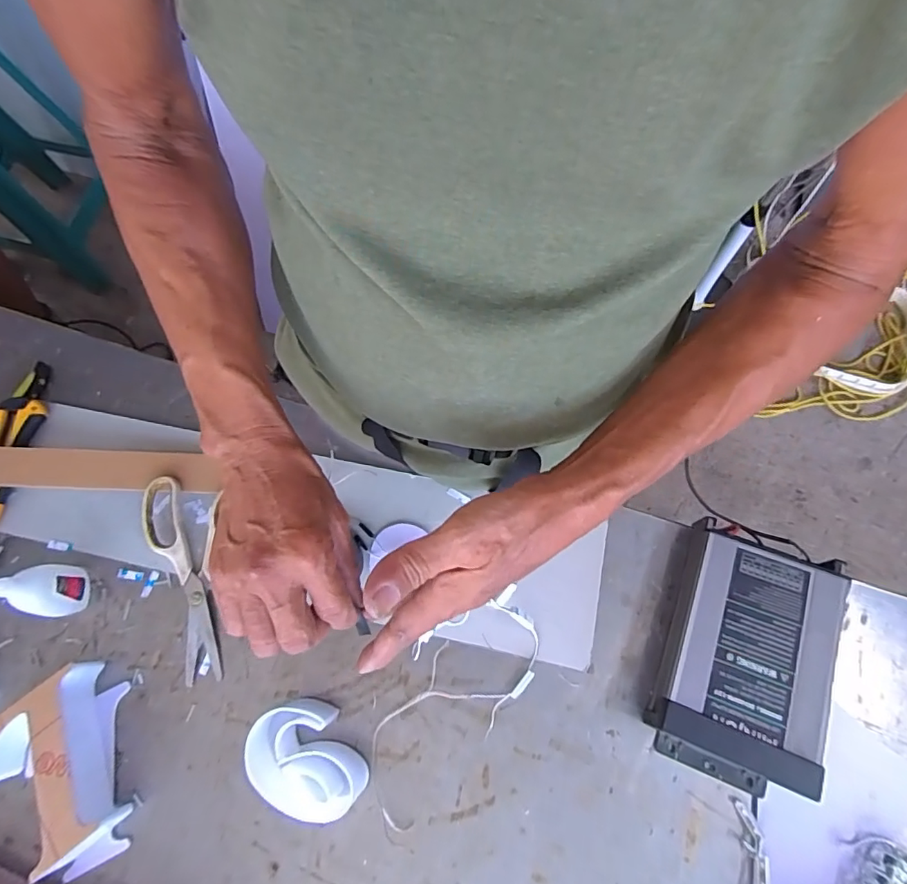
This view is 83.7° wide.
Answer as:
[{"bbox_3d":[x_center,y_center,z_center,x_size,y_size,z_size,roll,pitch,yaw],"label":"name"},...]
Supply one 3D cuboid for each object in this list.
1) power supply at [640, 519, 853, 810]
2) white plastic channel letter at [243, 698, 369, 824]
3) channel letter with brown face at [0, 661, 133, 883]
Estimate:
[{"bbox_3d":[0.233,0.172,0.408,0.107,0.054,0.185,20,73,9],"label":"power supply"},{"bbox_3d":[-0.118,0.253,0.407,0.072,0.046,0.090,-29,72,-7],"label":"white plastic channel letter"},{"bbox_3d":[-0.322,0.267,0.408,0.093,0.050,0.148,-17,71,-3],"label":"channel letter with brown face"}]

